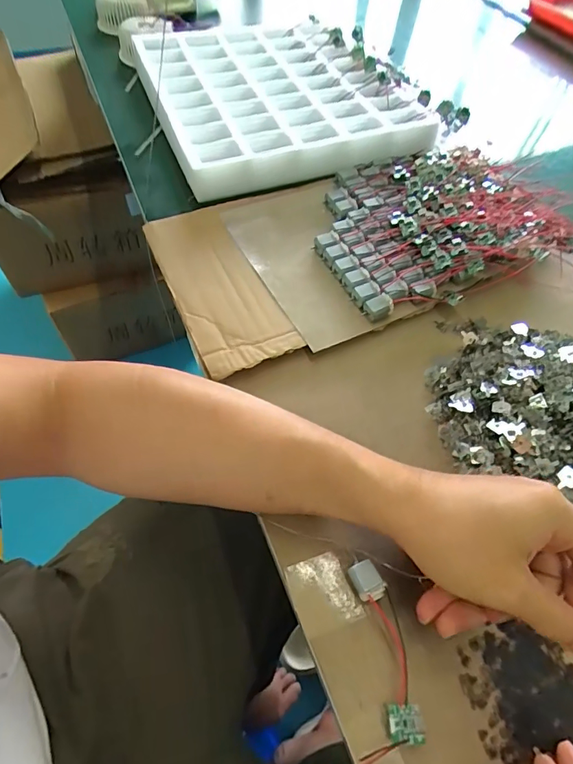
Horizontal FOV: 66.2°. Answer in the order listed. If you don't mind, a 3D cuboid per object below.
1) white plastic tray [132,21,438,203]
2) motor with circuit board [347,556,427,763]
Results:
[{"bbox_3d":[-0.015,-0.365,0.546,0.290,0.040,0.309,-21,62,-17],"label":"white plastic tray"},{"bbox_3d":[0.048,0.186,0.252,0.060,0.013,0.149,17,58,6],"label":"motor with circuit board"}]

